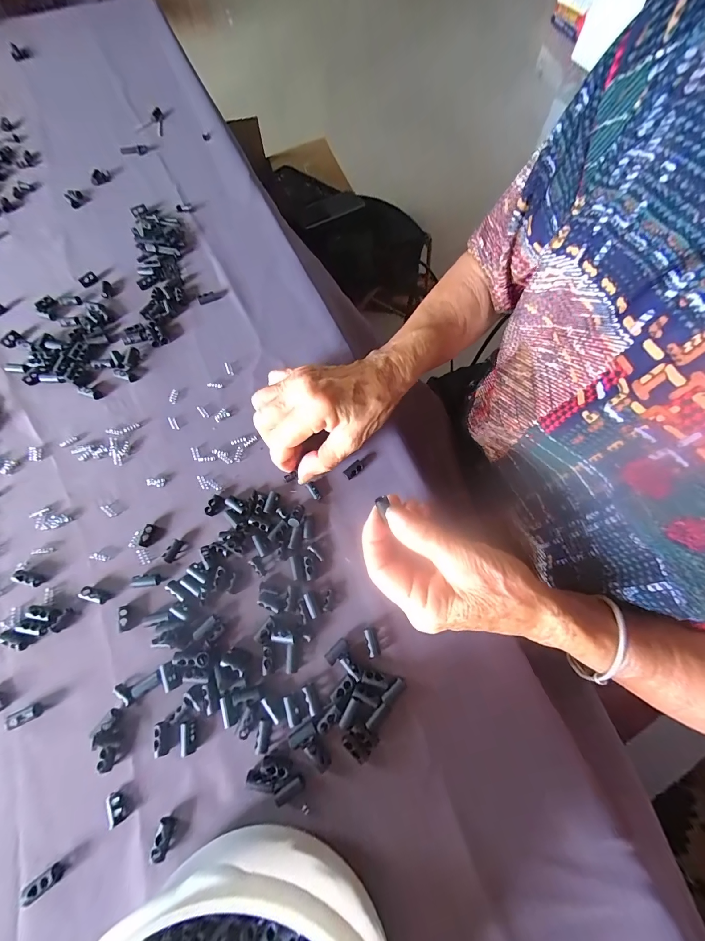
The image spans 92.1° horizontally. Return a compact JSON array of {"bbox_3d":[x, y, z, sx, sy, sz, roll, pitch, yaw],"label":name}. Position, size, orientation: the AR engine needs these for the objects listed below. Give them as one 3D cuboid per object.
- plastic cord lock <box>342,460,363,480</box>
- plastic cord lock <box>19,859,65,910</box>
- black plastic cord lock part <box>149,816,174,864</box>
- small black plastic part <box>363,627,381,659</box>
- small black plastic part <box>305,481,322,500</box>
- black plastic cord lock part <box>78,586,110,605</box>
[{"bbox_3d":[0.001,0.000,0.290,0.018,0.004,0.009,-41,75,-15],"label":"plastic cord lock"},{"bbox_3d":[-0.180,0.239,0.196,0.023,0.006,0.009,-33,73,-13],"label":"plastic cord lock"},{"bbox_3d":[-0.113,0.220,0.203,0.009,0.006,0.020,11,69,3],"label":"black plastic cord lock part"},{"bbox_3d":[0.014,0.123,0.242,0.009,0.007,0.019,-14,70,-7],"label":"small black plastic part"},{"bbox_3d":[-0.032,0.018,0.283,0.006,0.004,0.016,-31,72,-12],"label":"small black plastic part"},{"bbox_3d":[-0.193,0.093,0.253,0.019,0.007,0.008,17,69,6],"label":"black plastic cord lock part"}]

